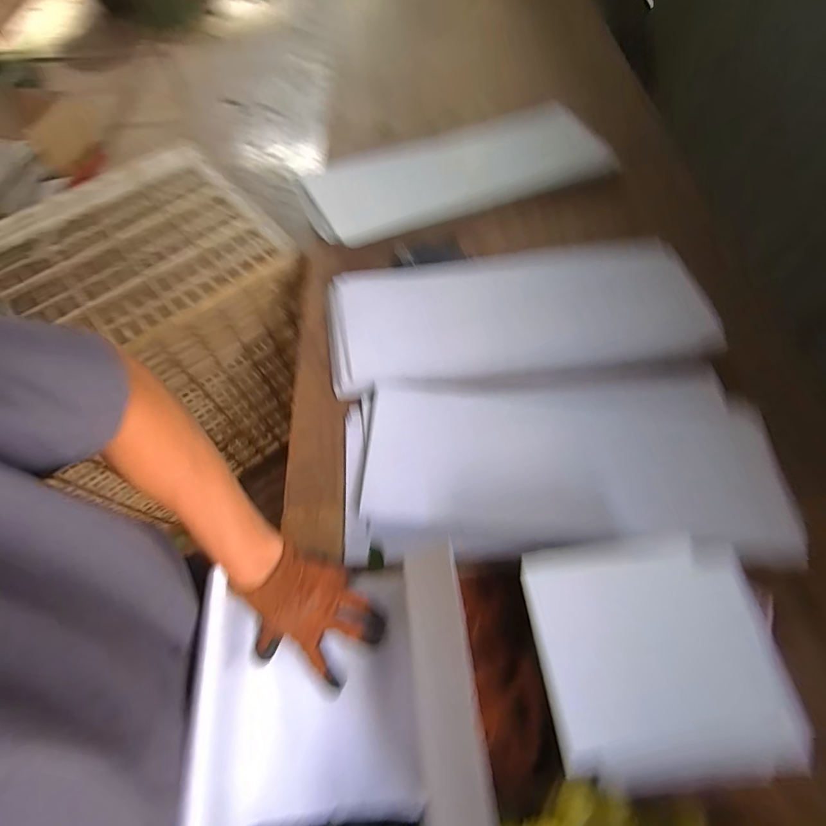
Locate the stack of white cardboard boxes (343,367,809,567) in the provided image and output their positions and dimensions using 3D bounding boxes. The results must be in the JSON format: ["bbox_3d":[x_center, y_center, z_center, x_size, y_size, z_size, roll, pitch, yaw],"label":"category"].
[{"bbox_3d":[0.226,0.084,0.616,0.656,0.044,0.253,-2,62,0],"label":"stack of white cardboard boxes"}]

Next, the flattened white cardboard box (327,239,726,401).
[{"bbox_3d":[0.183,-0.175,0.709,0.652,0.060,0.231,-9,62,-3],"label":"flattened white cardboard box"}]

